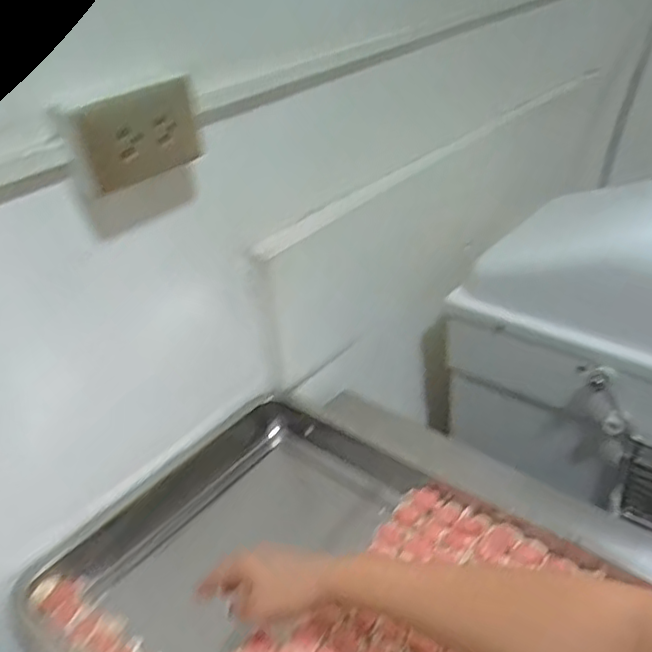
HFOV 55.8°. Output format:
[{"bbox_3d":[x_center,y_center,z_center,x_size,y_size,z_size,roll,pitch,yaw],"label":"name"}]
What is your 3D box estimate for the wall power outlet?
[{"bbox_3d":[-0.169,-0.171,0.546,0.038,0.075,0.119,18,40,33],"label":"wall power outlet"}]

